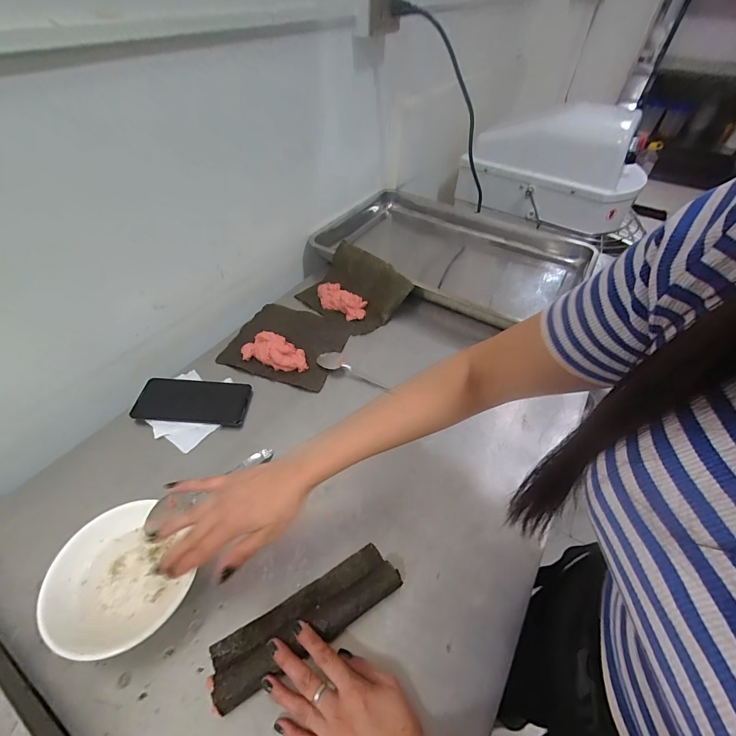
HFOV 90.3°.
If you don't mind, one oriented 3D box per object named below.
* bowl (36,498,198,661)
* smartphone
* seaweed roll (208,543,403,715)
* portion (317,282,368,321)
[{"bbox_3d":[-0.264,0.224,0.387,0.123,0.040,0.139,-26,55,-25],"label":"bowl"},{"bbox_3d":[-0.272,0.049,0.571,0.160,0.011,0.079,5,48,0],"label":"smartphone"},{"bbox_3d":[-0.062,0.261,0.387,0.198,0.031,0.060,-23,54,-21],"label":"seaweed roll"},{"bbox_3d":[-0.055,-0.138,0.738,0.116,0.029,0.055,24,51,17],"label":"portion"}]

